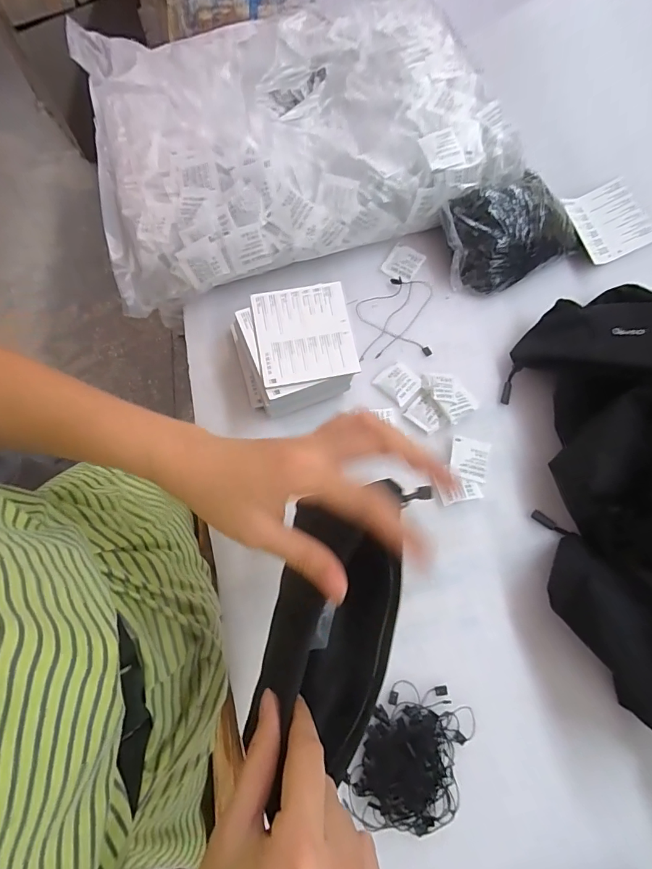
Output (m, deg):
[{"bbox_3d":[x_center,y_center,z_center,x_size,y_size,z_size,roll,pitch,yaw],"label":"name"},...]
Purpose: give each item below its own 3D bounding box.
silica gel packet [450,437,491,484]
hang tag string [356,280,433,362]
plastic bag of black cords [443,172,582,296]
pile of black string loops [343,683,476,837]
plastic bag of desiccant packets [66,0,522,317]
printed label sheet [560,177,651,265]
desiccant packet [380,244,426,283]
[{"bbox_3d":[0.145,0.025,0.435,0.038,0.004,0.042,13,73,2],"label":"silica gel packet"},{"bbox_3d":[0.079,-0.130,0.486,0.088,0.004,0.098,-2,73,-3],"label":"hang tag string"},{"bbox_3d":[0.209,-0.226,0.483,0.152,0.067,0.096,-21,75,-8],"label":"plastic bag of black cords"},{"bbox_3d":[0.073,0.266,0.349,0.081,0.020,0.109,25,74,6],"label":"pile of black string loops"},{"bbox_3d":[-0.051,-0.353,0.497,0.439,0.094,0.337,-17,74,-7],"label":"plastic bag of desiccant packets"},{"bbox_3d":[0.336,-0.253,0.517,0.094,0.017,0.090,-23,75,-9],"label":"printed label sheet"},{"bbox_3d":[0.089,-0.200,0.504,0.037,0.004,0.045,33,75,8],"label":"desiccant packet"}]

